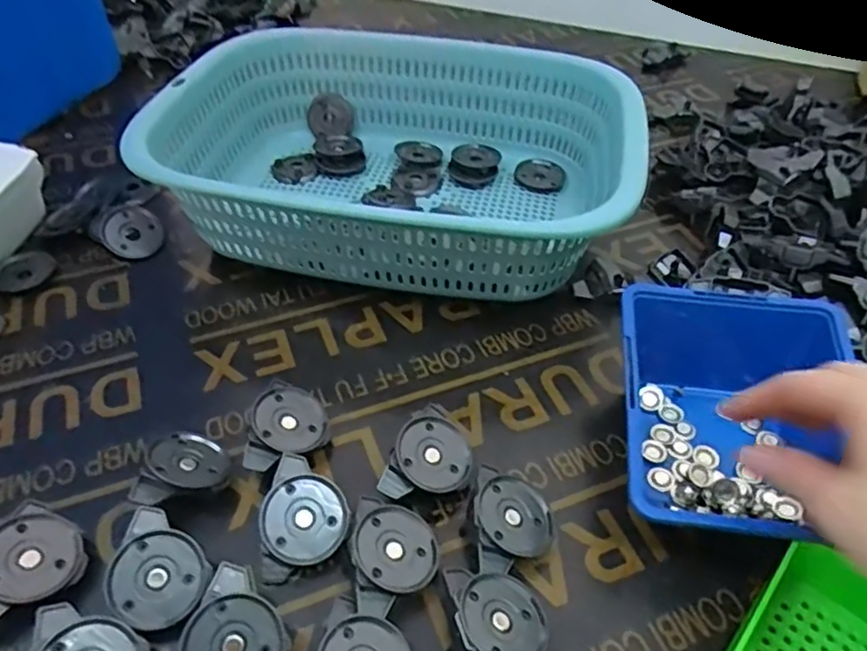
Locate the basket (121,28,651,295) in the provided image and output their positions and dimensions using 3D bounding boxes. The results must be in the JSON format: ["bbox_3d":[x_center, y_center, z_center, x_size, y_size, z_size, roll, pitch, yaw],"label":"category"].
[{"bbox_3d":[-0.024,-0.121,0.492,0.334,0.093,0.226,13,47,11],"label":"basket"}]

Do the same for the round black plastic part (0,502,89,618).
[{"bbox_3d":[-0.195,0.118,0.309,0.044,0.026,0.054,20,49,17],"label":"round black plastic part"}]

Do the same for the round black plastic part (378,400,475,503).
[{"bbox_3d":[-0.002,0.072,0.353,0.044,0.015,0.057,27,56,-5],"label":"round black plastic part"}]

